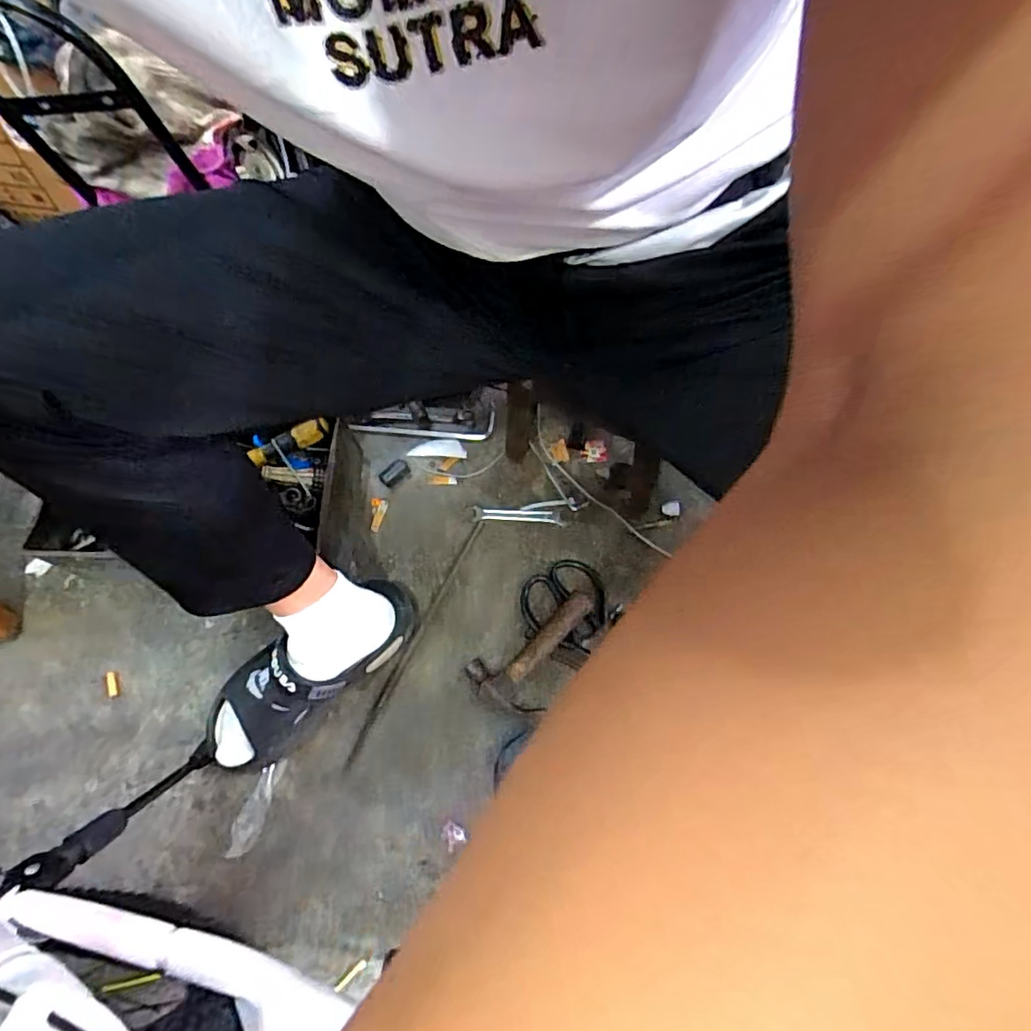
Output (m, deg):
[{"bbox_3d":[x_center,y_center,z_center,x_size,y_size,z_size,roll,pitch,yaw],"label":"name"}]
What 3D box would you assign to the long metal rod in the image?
[{"bbox_3d":[-0.125,0.155,0.723,0.014,0.012,0.343,25,70,11],"label":"long metal rod"}]

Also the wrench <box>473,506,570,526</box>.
[{"bbox_3d":[0.004,0.000,0.784,0.129,0.010,0.023,4,67,3],"label":"wrench"}]

